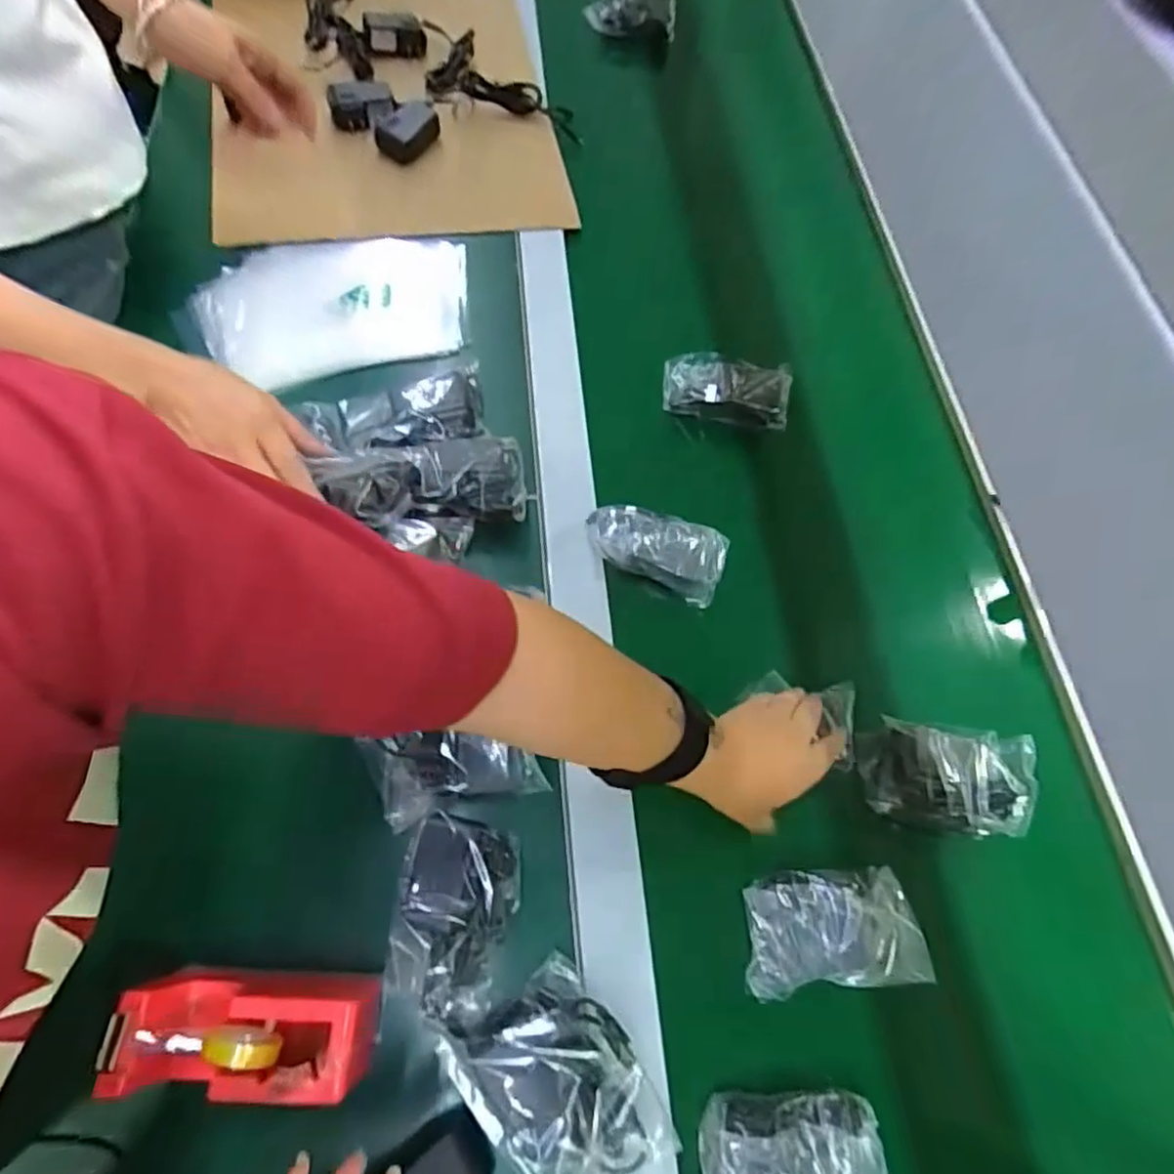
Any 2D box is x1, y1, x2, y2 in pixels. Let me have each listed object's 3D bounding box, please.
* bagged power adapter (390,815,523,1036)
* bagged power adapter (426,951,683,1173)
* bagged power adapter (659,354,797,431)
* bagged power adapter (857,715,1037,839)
[{"bbox_3d":[-0.087,0.216,0.421,0.072,0.023,0.121,8,64,1],"label":"bagged power adapter"},{"bbox_3d":[-0.014,0.315,0.403,0.095,0.030,0.137,-34,71,-18],"label":"bagged power adapter"},{"bbox_3d":[0.143,-0.206,0.666,0.131,0.038,0.072,11,64,2],"label":"bagged power adapter"},{"bbox_3d":[0.297,0.154,0.528,0.133,0.058,0.087,6,64,-1],"label":"bagged power adapter"}]

